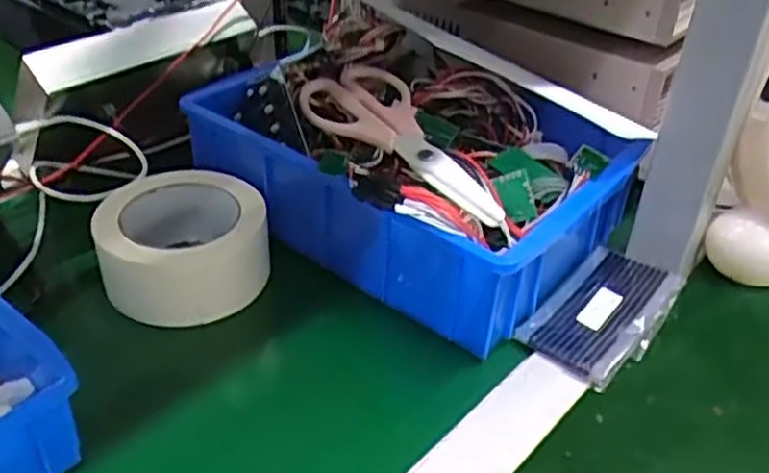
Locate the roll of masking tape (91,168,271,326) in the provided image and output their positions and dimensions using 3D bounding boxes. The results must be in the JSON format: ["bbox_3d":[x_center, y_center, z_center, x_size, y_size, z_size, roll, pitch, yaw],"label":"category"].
[{"bbox_3d":[-0.135,0.003,0.518,0.108,0.058,0.108,-1,36,-6],"label":"roll of masking tape"}]

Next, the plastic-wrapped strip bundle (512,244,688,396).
[{"bbox_3d":[0.143,0.048,0.495,0.066,0.021,0.112,28,42,30],"label":"plastic-wrapped strip bundle"}]

